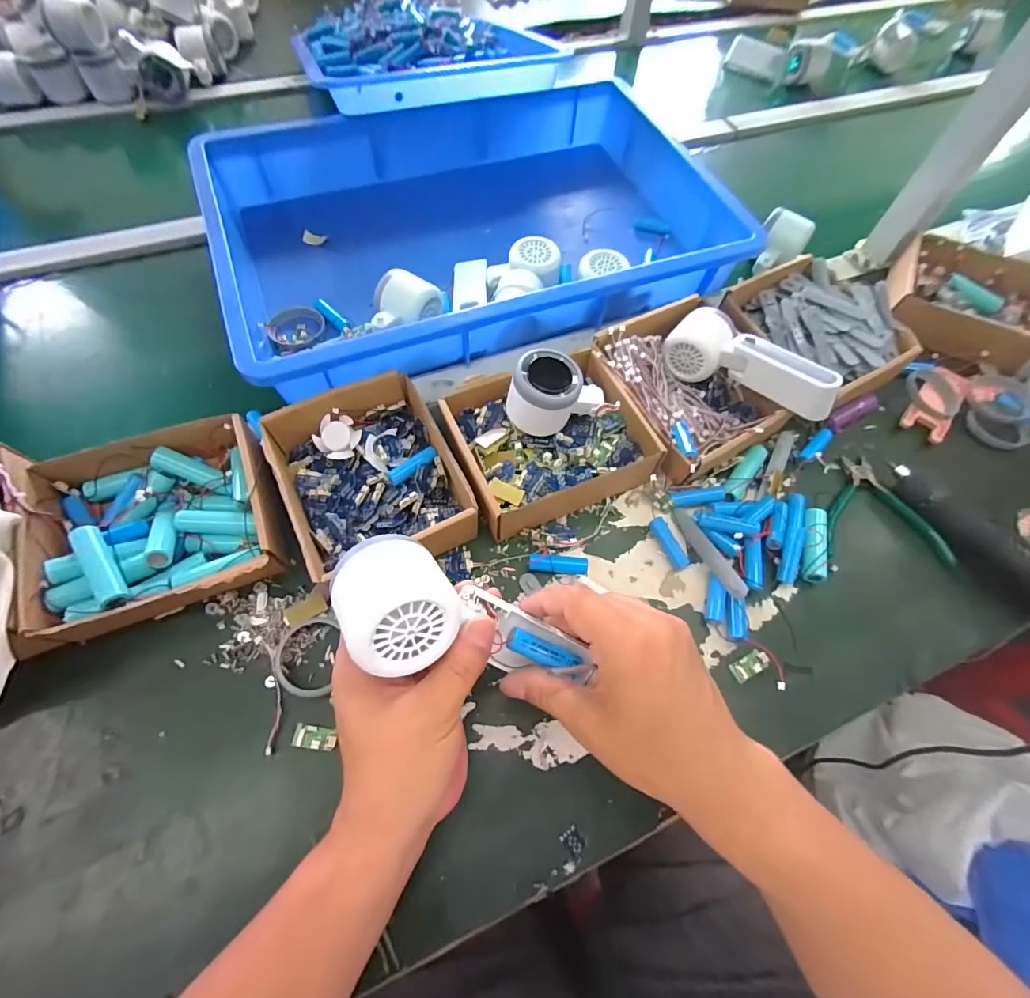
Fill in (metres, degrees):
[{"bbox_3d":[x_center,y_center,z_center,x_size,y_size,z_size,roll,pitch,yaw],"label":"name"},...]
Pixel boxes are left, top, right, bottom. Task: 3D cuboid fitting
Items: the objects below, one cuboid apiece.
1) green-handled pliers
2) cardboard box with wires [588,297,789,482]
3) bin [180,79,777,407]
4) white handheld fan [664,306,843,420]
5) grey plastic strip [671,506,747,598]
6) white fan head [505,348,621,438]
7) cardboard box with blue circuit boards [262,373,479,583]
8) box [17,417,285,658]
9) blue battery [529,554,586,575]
[{"bbox_3d":[0.338,0.007,0.440,0.108,0.018,0.109,7,63,1],"label":"green-handled pliers"},{"bbox_3d":[0.170,-0.110,0.467,0.144,0.053,0.166,-26,67,-15],"label":"cardboard box with wires"},{"bbox_3d":[-0.056,-0.342,0.592,0.566,0.150,0.423,-22,66,-13],"label":"bin"},{"bbox_3d":[0.228,-0.132,0.451,0.061,0.051,0.164,-42,58,-18],"label":"white handheld fan"},{"bbox_3d":[0.168,0.046,0.408,0.011,0.018,0.096,-19,53,-10],"label":"grey plastic strip"},{"bbox_3d":[0.040,-0.096,0.412,0.093,0.055,0.055,-10,64,-8],"label":"white fan head"},{"bbox_3d":[-0.127,-0.021,0.411,0.136,0.045,0.169,-22,66,-13],"label":"cardboard box with blue circuit boards"},{"bbox_3d":[-0.284,0.020,0.381,0.172,0.056,0.157,-16,65,-11],"label":"box"},{"bbox_3d":[0.037,0.058,0.402,0.049,0.015,0.014,6,63,0],"label":"blue battery"}]

